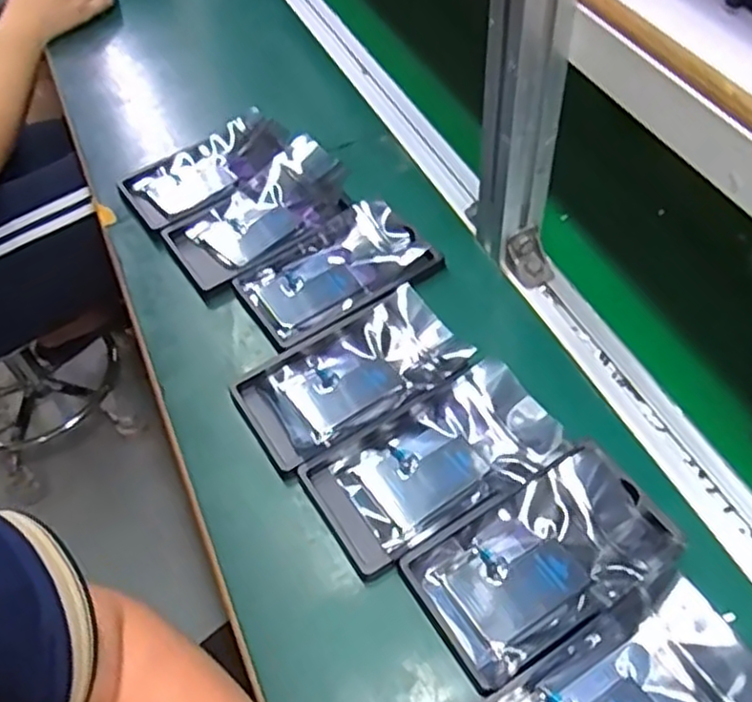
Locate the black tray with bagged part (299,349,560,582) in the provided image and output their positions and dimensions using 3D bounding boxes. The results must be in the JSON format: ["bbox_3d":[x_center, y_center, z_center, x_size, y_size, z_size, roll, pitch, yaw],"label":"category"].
[{"bbox_3d":[0.039,0.073,0.487,0.165,0.017,0.092,-26,53,-17],"label":"black tray with bagged part"}]

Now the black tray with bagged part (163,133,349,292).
[{"bbox_3d":[-0.101,-0.129,0.642,0.175,0.035,0.098,-28,54,-18],"label":"black tray with bagged part"}]

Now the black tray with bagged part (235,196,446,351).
[{"bbox_3d":[-0.035,-0.070,0.600,0.154,0.020,0.099,-26,53,-16],"label":"black tray with bagged part"}]

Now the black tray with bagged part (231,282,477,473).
[{"bbox_3d":[-0.020,0.015,0.535,0.161,0.021,0.094,-26,54,-17],"label":"black tray with bagged part"}]

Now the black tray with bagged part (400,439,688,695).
[{"bbox_3d":[0.105,0.127,0.444,0.159,0.015,0.092,-27,54,-17],"label":"black tray with bagged part"}]

